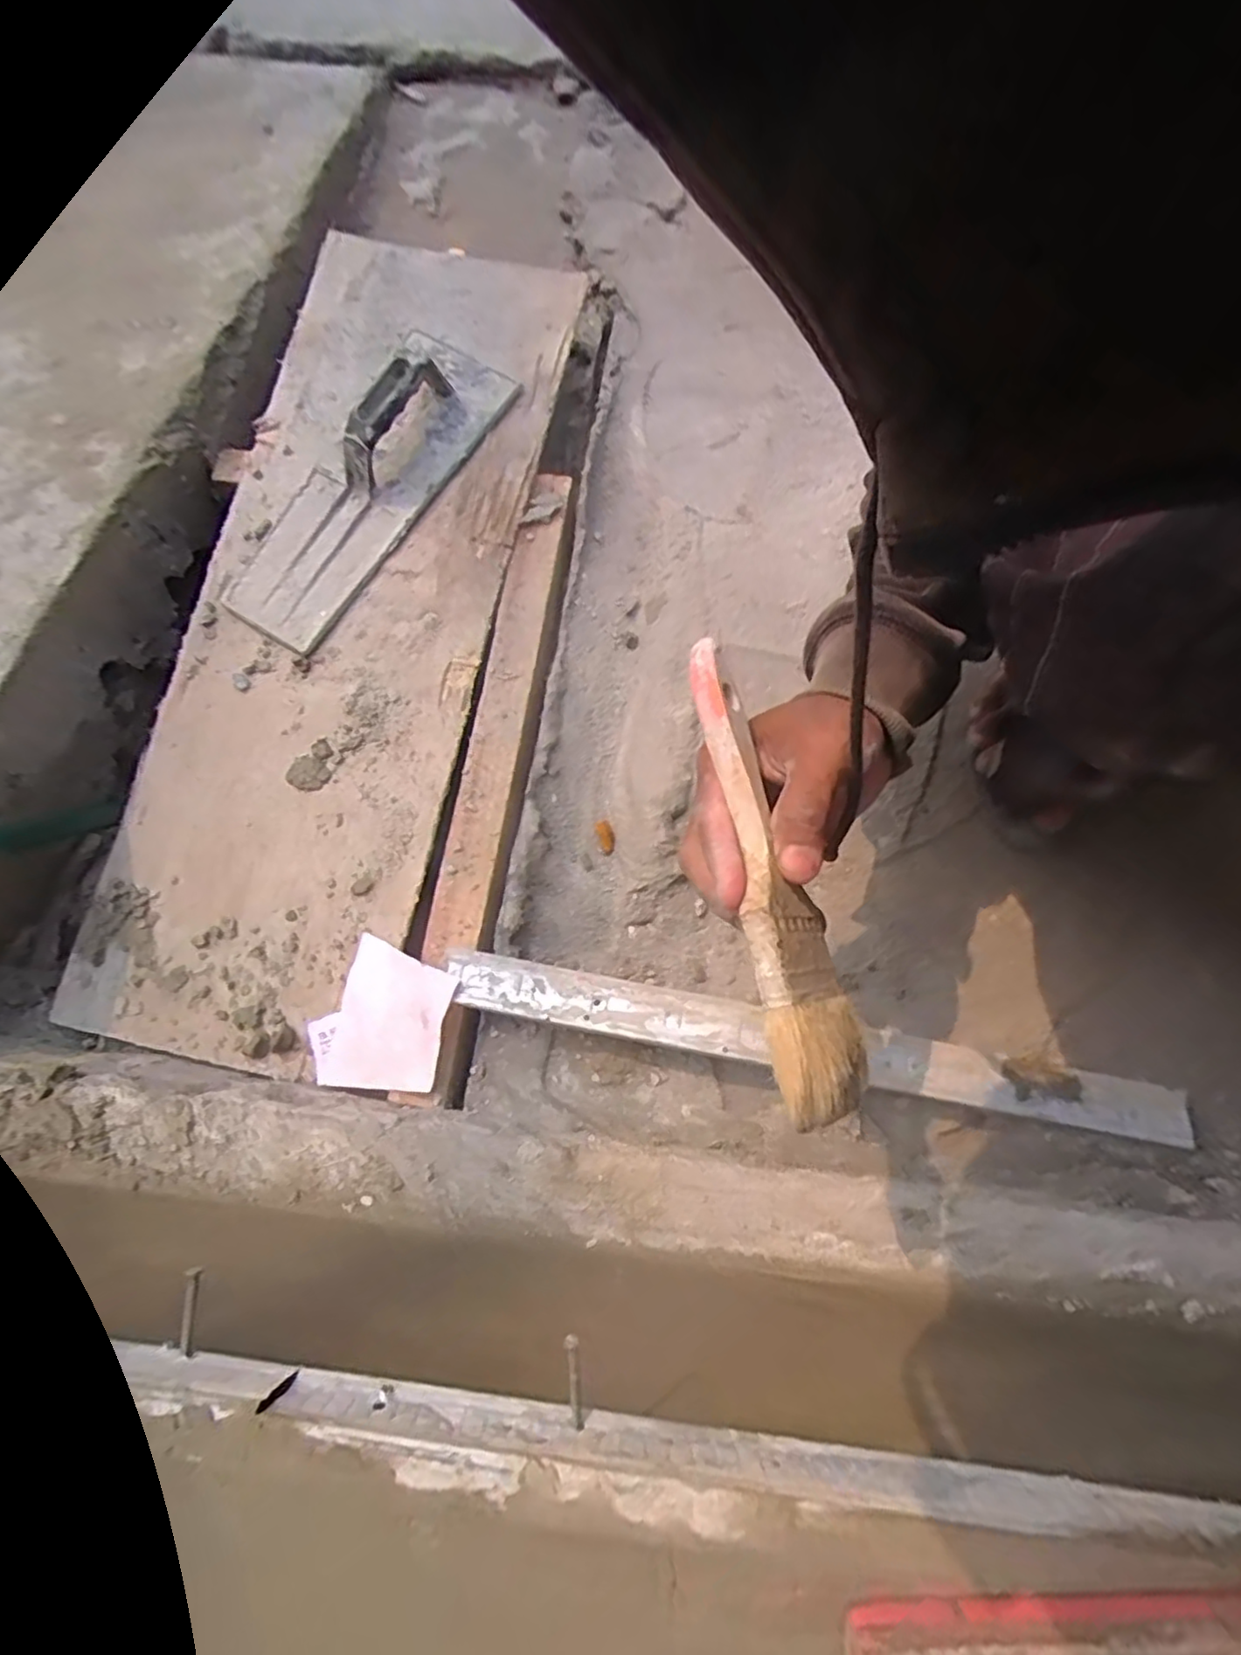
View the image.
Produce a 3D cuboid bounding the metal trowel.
[{"bbox_3d":[-0.210,-0.290,0.544,0.115,0.060,0.301,28,78,9],"label":"metal trowel"}]

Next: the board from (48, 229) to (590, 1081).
[{"bbox_3d":[-0.234,-0.199,0.565,0.261,0.033,0.750,12,77,5],"label":"board"}]

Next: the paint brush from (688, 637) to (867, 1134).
[{"bbox_3d":[0.058,0.013,0.270,0.035,0.025,0.192,-11,69,-1],"label":"paint brush"}]

